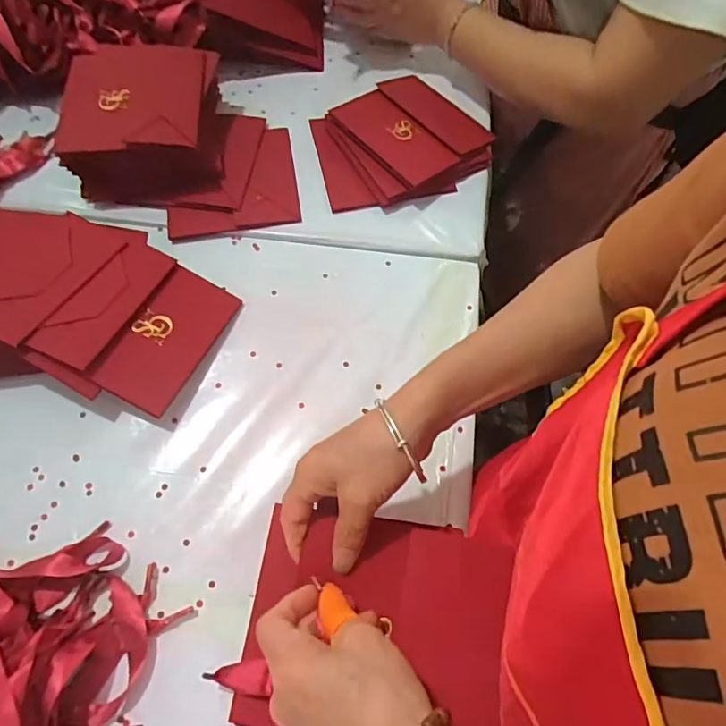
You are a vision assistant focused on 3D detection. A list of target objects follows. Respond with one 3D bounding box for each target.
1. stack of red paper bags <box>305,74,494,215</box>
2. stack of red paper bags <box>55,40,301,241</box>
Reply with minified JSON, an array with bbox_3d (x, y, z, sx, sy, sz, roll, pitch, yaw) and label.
[{"bbox_3d":[0.040,-0.247,0.580,0.184,0.032,0.157,-18,66,-8],"label":"stack of red paper bags"},{"bbox_3d":[-0.190,-0.241,0.554,0.220,0.078,0.215,-9,65,-4],"label":"stack of red paper bags"}]

